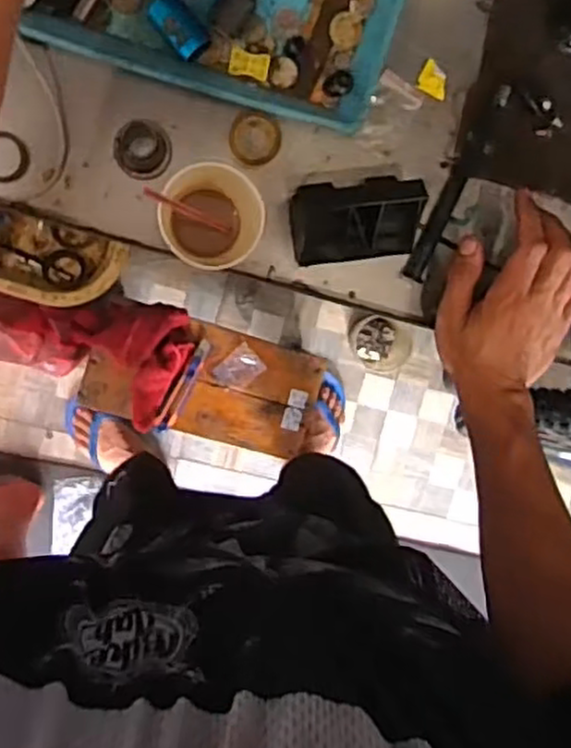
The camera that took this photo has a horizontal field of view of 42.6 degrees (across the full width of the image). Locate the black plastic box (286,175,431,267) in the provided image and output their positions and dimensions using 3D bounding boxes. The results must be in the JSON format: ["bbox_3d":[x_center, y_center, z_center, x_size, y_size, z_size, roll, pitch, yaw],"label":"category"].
[{"bbox_3d":[0.057,-0.122,0.578,0.100,0.059,0.059,-10,100,-8],"label":"black plastic box"}]

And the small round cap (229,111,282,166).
[{"bbox_3d":[-0.024,-0.185,0.576,0.038,0.018,0.040,-1,98,-9],"label":"small round cap"}]

